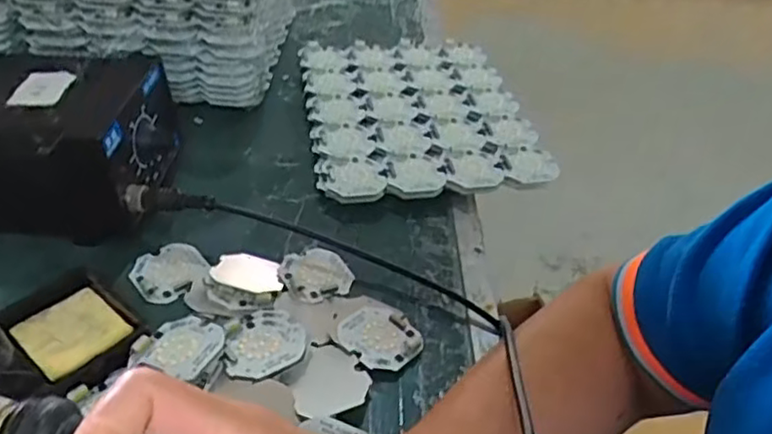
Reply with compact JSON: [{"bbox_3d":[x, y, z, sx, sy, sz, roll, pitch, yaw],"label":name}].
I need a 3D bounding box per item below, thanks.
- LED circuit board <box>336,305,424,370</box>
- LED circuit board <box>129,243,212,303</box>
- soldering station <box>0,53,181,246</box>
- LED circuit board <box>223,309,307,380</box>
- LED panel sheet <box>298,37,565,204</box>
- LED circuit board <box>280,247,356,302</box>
[{"bbox_3d":[-0.004,0.074,0.405,0.046,0.004,0.049,-25,50,-39],"label":"LED circuit board"},{"bbox_3d":[-0.144,0.035,0.435,0.048,0.010,0.049,-24,49,-30],"label":"LED circuit board"},{"bbox_3d":[-0.232,-0.060,0.457,0.153,0.105,0.115,4,41,-4],"label":"soldering station"},{"bbox_3d":[-0.069,0.073,0.378,0.042,0.004,0.057,4,29,1],"label":"LED circuit board"},{"bbox_3d":[0.026,-0.100,0.589,0.189,0.021,0.234,-3,42,-11],"label":"LED panel sheet"},{"bbox_3d":[-0.048,0.038,0.442,0.046,0.004,0.046,-14,48,-33],"label":"LED circuit board"}]

